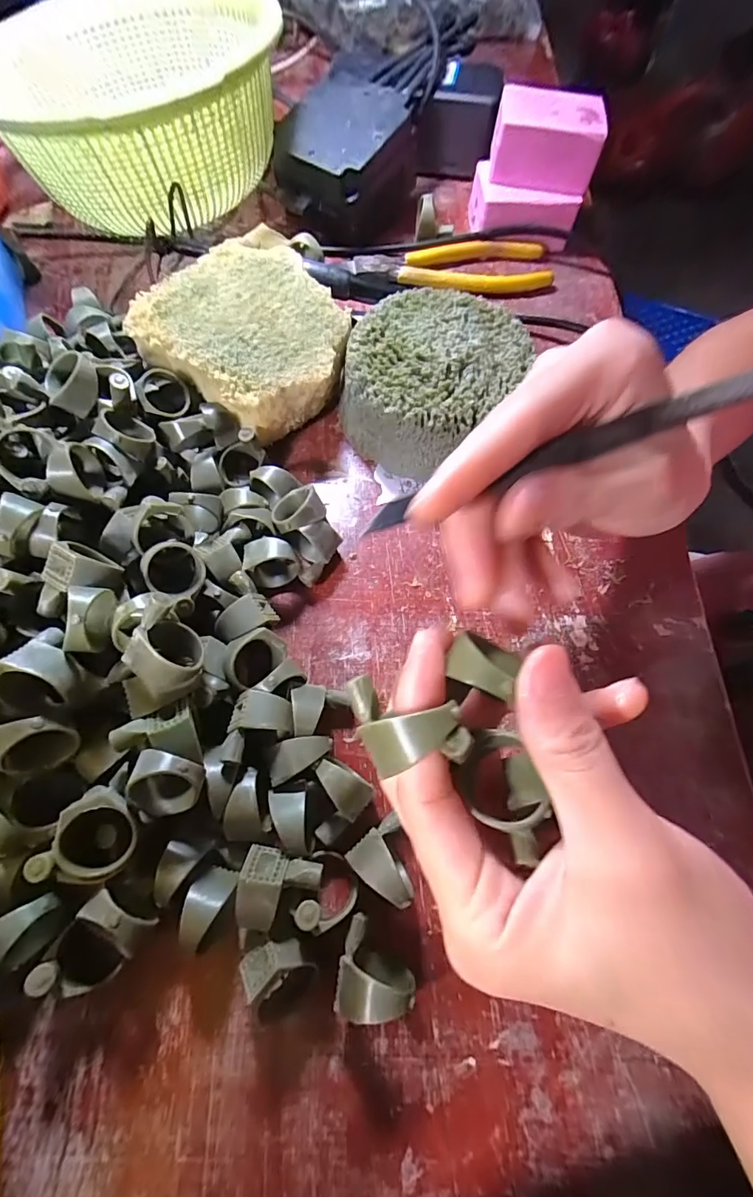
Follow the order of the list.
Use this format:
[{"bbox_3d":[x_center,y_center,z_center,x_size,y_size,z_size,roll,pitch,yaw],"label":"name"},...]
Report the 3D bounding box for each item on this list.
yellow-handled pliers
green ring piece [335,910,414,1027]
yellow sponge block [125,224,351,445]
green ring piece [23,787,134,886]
[{"bbox_3d":[0.050,-0.233,0.321,0.146,0.009,0.044,-5,69,-5],"label":"yellow-handled pliers"},{"bbox_3d":[-0.001,0.129,0.162,0.027,0.025,0.026,1,69,-2],"label":"green ring piece"},{"bbox_3d":[-0.065,-0.147,0.265,0.113,0.043,0.102,36,71,11],"label":"yellow sponge block"},{"bbox_3d":[-0.099,0.081,0.156,0.027,0.016,0.029,1,69,-2],"label":"green ring piece"}]

